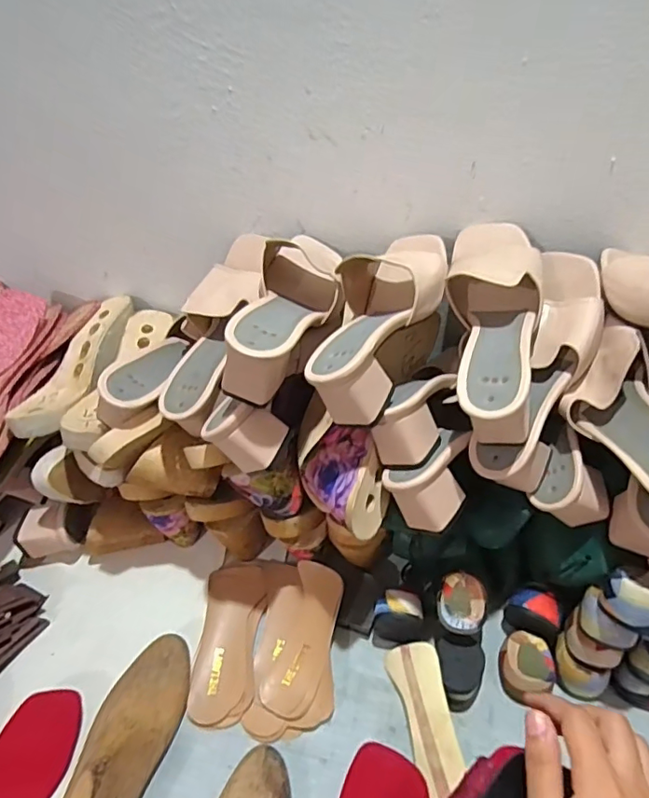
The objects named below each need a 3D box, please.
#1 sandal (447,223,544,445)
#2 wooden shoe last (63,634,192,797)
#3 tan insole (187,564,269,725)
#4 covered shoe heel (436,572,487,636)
[{"bbox_3d":[0.155,-0.077,0.490,0.083,0.092,0.240,3,56,9],"label":"sandal"},{"bbox_3d":[-0.195,0.325,0.467,0.072,0.075,0.237,7,45,13],"label":"wooden shoe last"},{"bbox_3d":[-0.105,0.262,0.584,0.062,0.013,0.163,-2,44,4],"label":"tan insole"},{"bbox_3d":[0.139,0.211,0.543,0.051,0.019,0.059,8,72,27],"label":"covered shoe heel"}]

